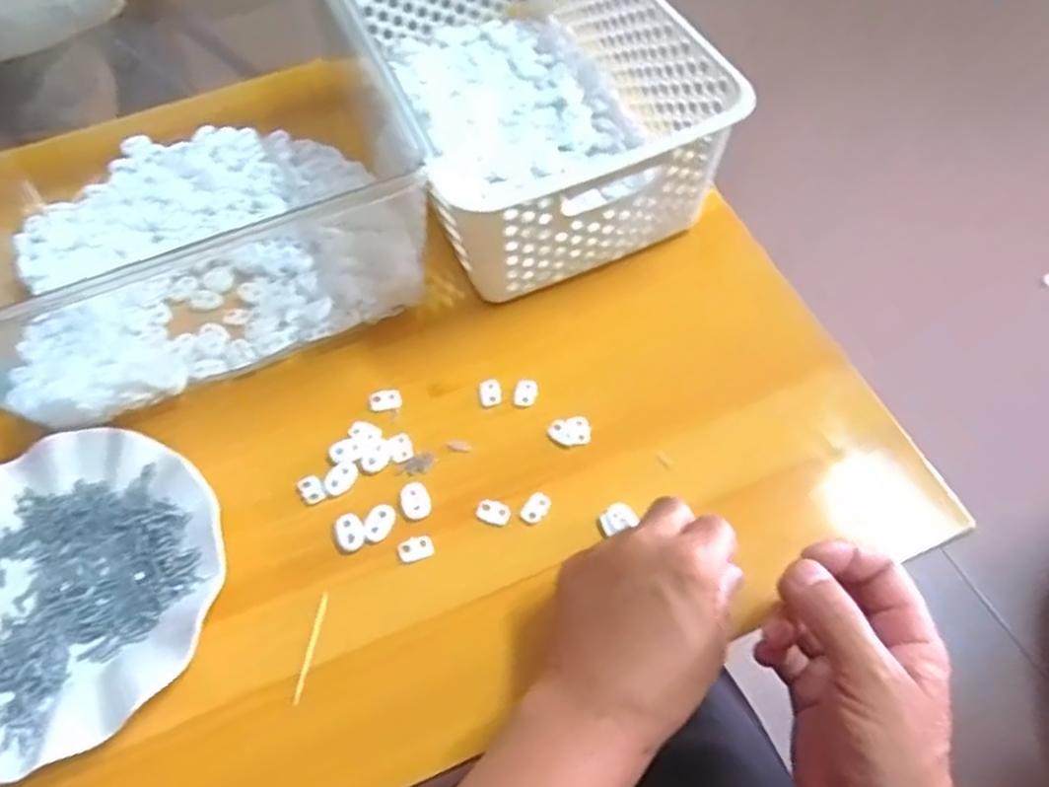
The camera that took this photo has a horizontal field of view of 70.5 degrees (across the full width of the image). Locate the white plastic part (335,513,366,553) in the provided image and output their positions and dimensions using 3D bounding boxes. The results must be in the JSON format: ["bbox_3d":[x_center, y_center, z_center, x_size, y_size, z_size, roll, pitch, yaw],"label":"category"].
[{"bbox_3d":[-0.103,0.081,0.440,0.016,0.004,0.023,-28,62,-14],"label":"white plastic part"}]

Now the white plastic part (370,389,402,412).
[{"bbox_3d":[-0.092,0.004,0.488,0.021,0.005,0.014,-15,59,-6],"label":"white plastic part"}]

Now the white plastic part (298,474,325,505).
[{"bbox_3d":[-0.131,0.058,0.455,0.014,0.004,0.020,-29,62,-15],"label":"white plastic part"}]

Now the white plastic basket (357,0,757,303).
[{"bbox_3d":[0.002,-0.225,0.558,0.198,0.119,0.306,-20,60,-10],"label":"white plastic basket"}]

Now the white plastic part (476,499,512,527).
[{"bbox_3d":[-0.018,0.071,0.443,0.020,0.004,0.014,12,60,10],"label":"white plastic part"}]

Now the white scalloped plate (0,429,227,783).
[{"bbox_3d":[-0.262,0.109,0.416,0.178,0.017,0.179,-1,59,2],"label":"white scalloped plate"}]

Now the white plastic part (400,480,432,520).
[{"bbox_3d":[-0.066,0.064,0.447,0.017,0.004,0.024,-20,60,-9],"label":"white plastic part"}]

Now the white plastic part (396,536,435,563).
[{"bbox_3d":[-0.064,0.090,0.433,0.020,0.004,0.014,-15,59,-7],"label":"white plastic part"}]

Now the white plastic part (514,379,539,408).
[{"bbox_3d":[0.001,-0.001,0.485,0.015,0.006,0.019,2,59,3],"label":"white plastic part"}]

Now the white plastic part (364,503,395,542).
[{"bbox_3d":[-0.086,0.076,0.441,0.016,0.004,0.024,17,61,12],"label":"white plastic part"}]

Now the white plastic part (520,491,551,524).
[{"bbox_3d":[0.007,0.068,0.442,0.013,0.004,0.020,33,65,20],"label":"white plastic part"}]

